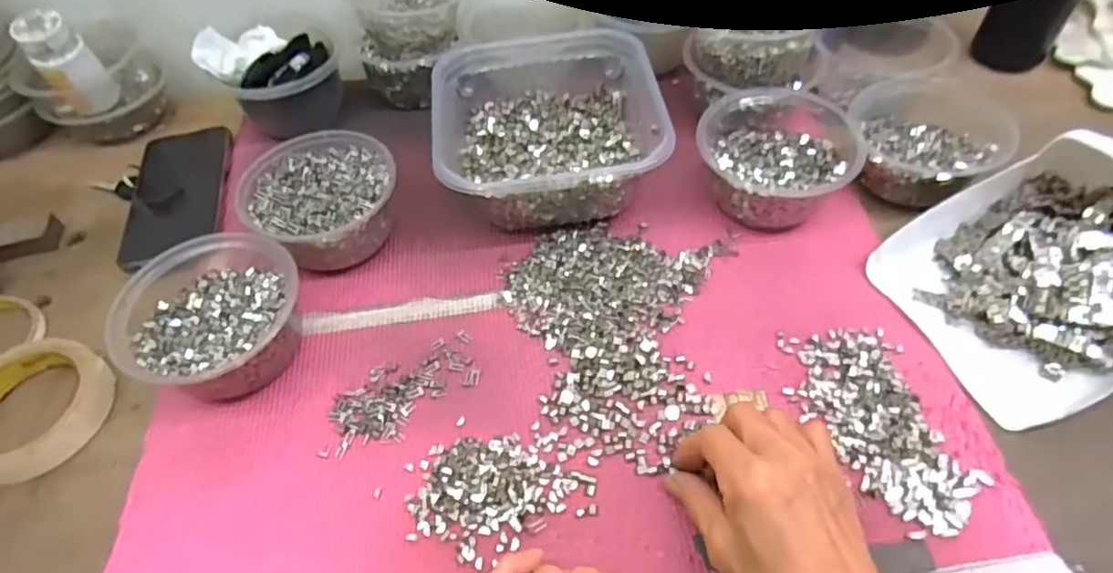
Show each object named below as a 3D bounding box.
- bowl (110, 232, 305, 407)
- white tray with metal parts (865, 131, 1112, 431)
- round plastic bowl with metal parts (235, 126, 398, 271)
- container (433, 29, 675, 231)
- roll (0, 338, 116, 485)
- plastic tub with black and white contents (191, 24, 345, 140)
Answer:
[{"bbox_3d":[-0.228,0.022,0.433,0.109,0.058,0.115,-2,54,3],"label":"bowl"},{"bbox_3d":[0.328,-0.018,0.410,0.174,0.074,0.149,-21,56,-11],"label":"white tray with metal parts"},{"bbox_3d":[-0.179,-0.064,0.496,0.109,0.056,0.114,-2,54,3],"label":"round plastic bowl with metal parts"},{"bbox_3d":[-0.008,-0.127,0.515,0.170,0.072,0.166,-9,54,-2],"label":"container"},{"bbox_3d":[-0.360,0.082,0.431,0.093,0.021,0.095,-2,54,3],"label":"roll"},{"bbox_3d":[-0.251,-0.189,0.576,0.109,0.074,0.089,-25,56,-14],"label":"plastic tub with black and white contents"}]

